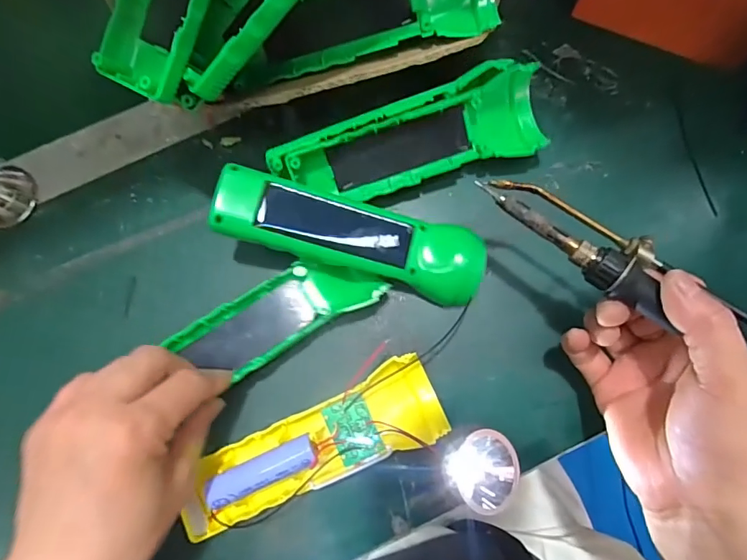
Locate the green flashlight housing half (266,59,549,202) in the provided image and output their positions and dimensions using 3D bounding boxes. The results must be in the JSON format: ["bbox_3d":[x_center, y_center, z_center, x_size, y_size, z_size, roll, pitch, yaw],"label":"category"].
[{"bbox_3d":[0.024,-0.088,0.296,0.170,0.046,0.049,-15,79,-2],"label":"green flashlight housing half"}]

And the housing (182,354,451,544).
[{"bbox_3d":[-0.036,0.103,0.272,0.161,0.033,0.052,-27,80,-4],"label":"housing"}]

